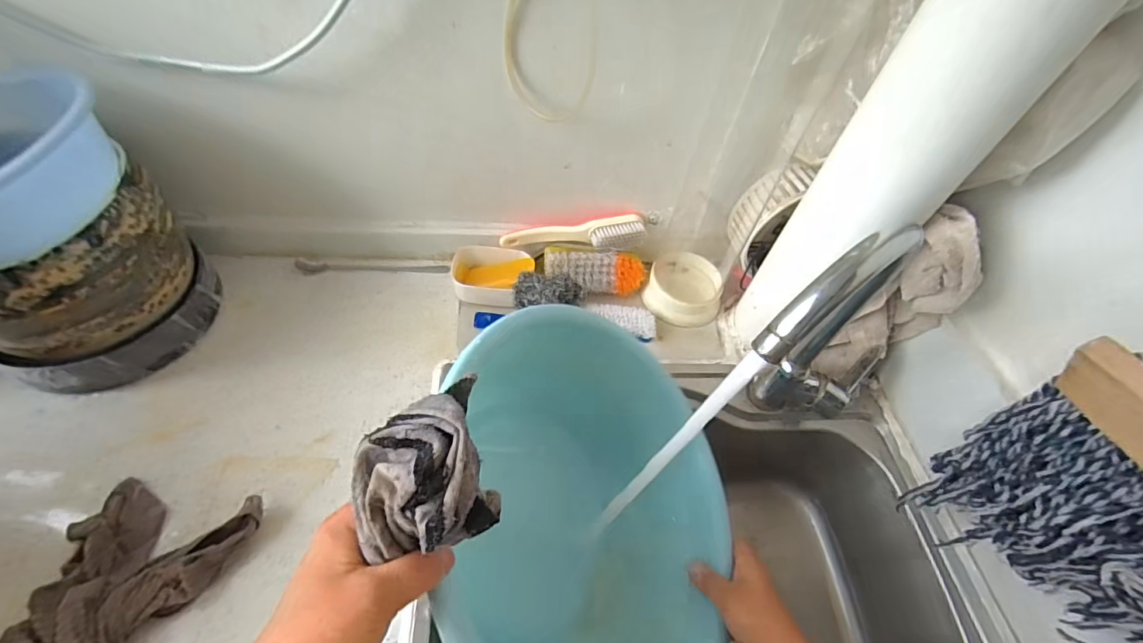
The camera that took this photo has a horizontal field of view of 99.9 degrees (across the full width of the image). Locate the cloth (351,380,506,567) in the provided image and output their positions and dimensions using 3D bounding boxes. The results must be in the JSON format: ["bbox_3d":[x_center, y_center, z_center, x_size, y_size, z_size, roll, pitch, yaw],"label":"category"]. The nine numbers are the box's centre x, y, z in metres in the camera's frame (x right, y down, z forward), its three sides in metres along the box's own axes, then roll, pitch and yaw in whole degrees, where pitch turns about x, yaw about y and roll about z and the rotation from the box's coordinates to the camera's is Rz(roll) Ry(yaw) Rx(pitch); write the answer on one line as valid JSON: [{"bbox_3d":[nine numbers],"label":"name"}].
[{"bbox_3d":[-0.078,0.078,0.245,0.072,0.065,0.072,-16,57,-17],"label":"cloth"}]

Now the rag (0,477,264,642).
[{"bbox_3d":[-0.388,0.217,0.401,0.143,0.042,0.201,26,55,11],"label":"rag"}]

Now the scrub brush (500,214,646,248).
[{"bbox_3d":[0.004,-0.122,0.651,0.189,0.030,0.048,5,54,-5],"label":"scrub brush"}]

